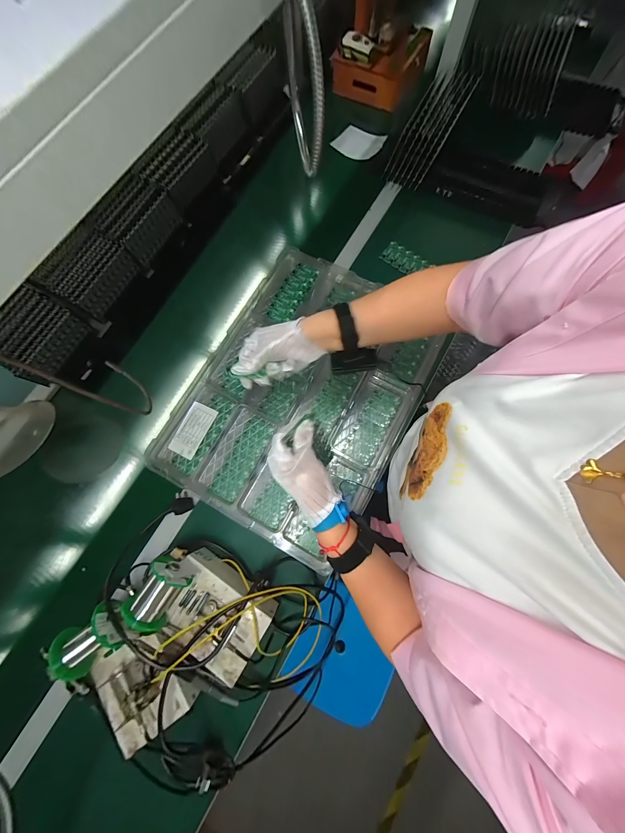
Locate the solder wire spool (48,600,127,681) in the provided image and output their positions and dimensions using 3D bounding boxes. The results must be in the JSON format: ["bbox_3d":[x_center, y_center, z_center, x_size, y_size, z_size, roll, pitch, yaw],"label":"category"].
[{"bbox_3d":[-0.332,0.335,0.417,0.096,0.058,0.069,-38,78,-6],"label":"solder wire spool"}]

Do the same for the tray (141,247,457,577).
[{"bbox_3d":[-0.016,-0.055,0.550,0.415,0.048,0.540,29,77,7],"label":"tray"}]

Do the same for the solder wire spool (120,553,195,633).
[{"bbox_3d":[-0.240,0.277,0.429,0.073,0.067,0.095,32,80,10],"label":"solder wire spool"}]

